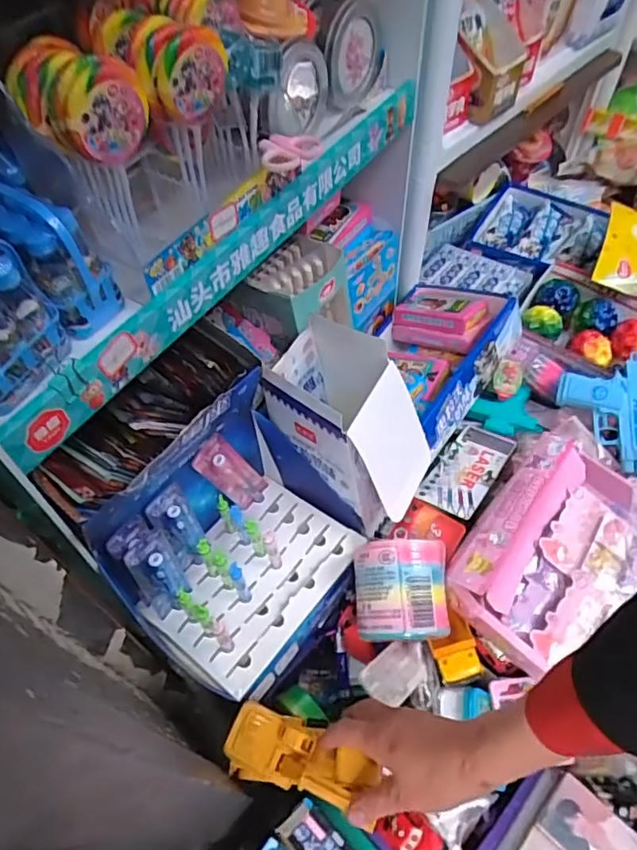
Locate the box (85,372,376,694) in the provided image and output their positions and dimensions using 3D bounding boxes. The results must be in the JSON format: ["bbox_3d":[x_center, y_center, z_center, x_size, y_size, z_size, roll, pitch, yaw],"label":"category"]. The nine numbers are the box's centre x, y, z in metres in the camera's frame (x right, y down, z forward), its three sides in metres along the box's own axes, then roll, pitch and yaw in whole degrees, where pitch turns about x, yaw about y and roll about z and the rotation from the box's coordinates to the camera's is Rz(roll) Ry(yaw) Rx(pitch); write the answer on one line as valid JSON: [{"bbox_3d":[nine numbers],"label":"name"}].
[{"bbox_3d":[-0.067,0.099,0.548,0.170,0.179,0.233,29,60,21],"label":"box"}]

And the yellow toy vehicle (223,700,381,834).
[{"bbox_3d":[-0.017,0.290,0.492,0.126,0.050,0.058,10,54,23],"label":"yellow toy vehicle"}]

